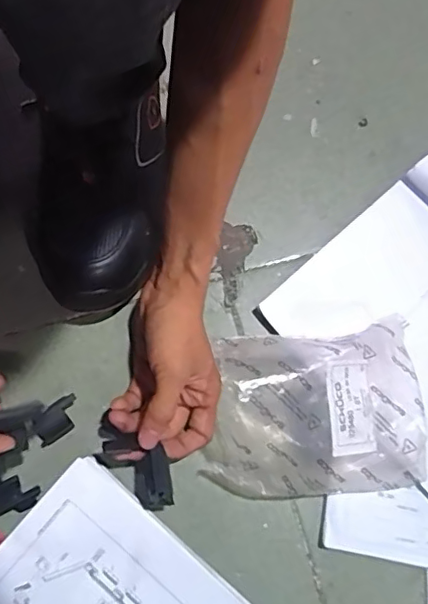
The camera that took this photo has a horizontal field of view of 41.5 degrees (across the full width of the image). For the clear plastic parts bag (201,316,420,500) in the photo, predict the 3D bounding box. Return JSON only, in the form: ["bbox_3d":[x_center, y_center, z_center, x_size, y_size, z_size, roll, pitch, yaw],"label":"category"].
[{"bbox_3d":[0.076,0.083,0.432,0.165,0.064,0.125,-5,74,-2],"label":"clear plastic parts bag"}]

